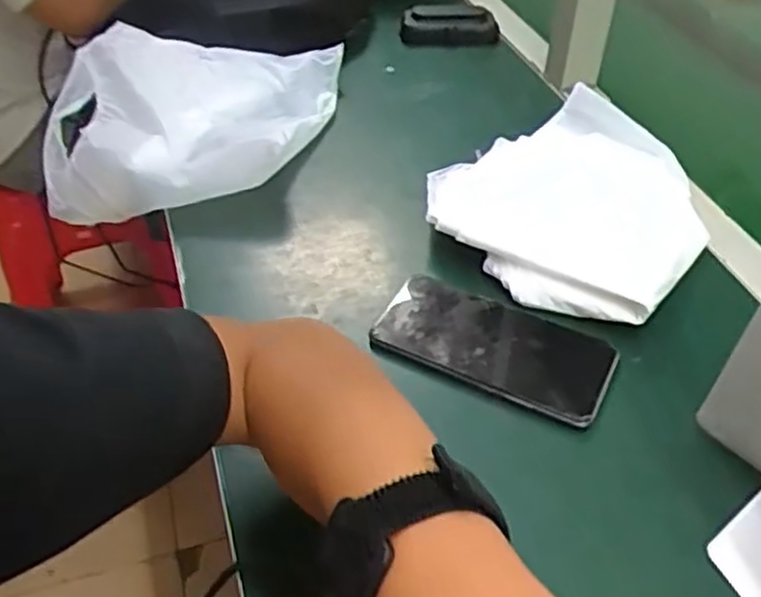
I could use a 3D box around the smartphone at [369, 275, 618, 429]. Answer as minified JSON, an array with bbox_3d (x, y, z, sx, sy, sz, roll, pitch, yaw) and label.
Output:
[{"bbox_3d":[0.076,0.032,0.496,0.153,0.011,0.078,20,47,18],"label":"smartphone"}]

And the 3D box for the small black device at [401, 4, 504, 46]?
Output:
[{"bbox_3d":[0.077,-0.309,0.827,0.105,0.025,0.055,-1,44,-3],"label":"small black device"}]

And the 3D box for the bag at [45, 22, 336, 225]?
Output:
[{"bbox_3d":[-0.181,-0.167,0.688,0.246,0.065,0.244,8,45,7],"label":"bag"}]

